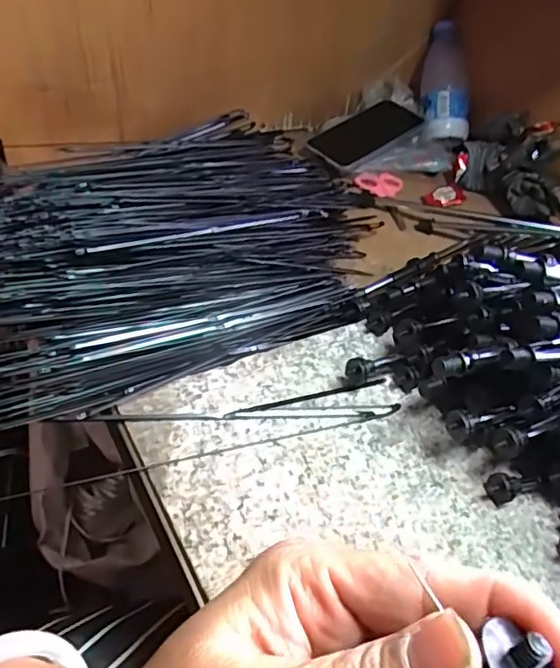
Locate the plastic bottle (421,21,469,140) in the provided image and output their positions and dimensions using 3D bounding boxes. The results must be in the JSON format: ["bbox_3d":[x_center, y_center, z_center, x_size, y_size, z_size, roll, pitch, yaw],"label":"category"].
[{"bbox_3d":[0.216,-0.327,0.781,0.061,0.059,0.150,-1,83,-7],"label":"plastic bottle"}]

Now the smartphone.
[{"bbox_3d":[0.108,-0.254,0.750,0.145,0.014,0.078,-34,66,-24],"label":"smartphone"}]

